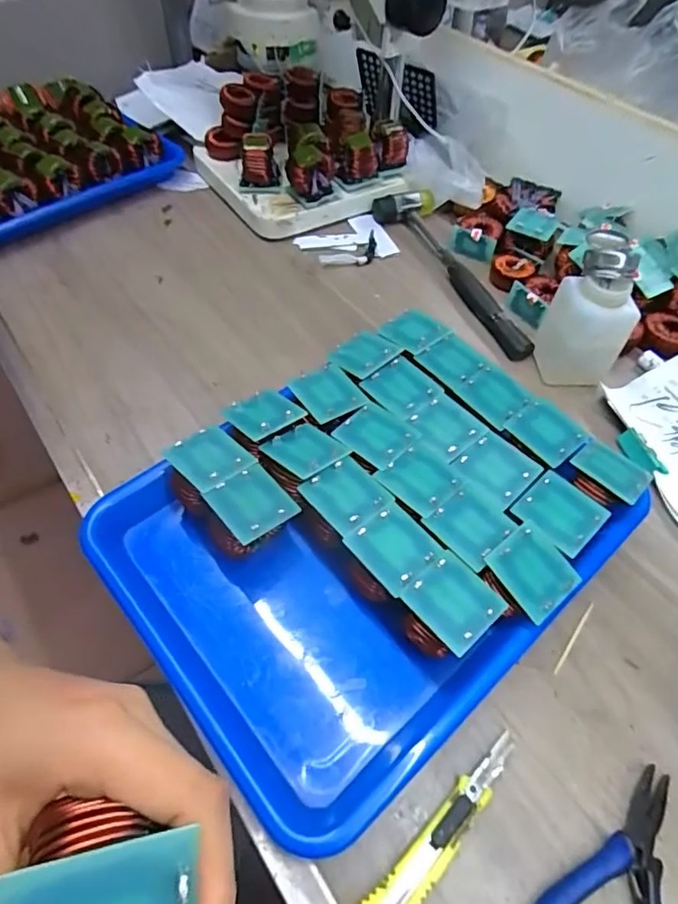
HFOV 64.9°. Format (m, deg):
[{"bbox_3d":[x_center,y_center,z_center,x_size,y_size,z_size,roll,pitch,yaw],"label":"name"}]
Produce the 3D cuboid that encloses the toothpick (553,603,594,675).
[{"bbox_3d":[0.152,0.120,0.344,0.004,0.004,0.058,34,59,20],"label":"toothpick"}]

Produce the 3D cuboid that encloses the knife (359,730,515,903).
[{"bbox_3d":[0.048,0.201,0.269,0.139,0.012,0.023,-34,62,-25],"label":"knife"}]

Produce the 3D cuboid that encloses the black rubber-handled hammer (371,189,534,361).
[{"bbox_3d":[0.121,-0.194,0.554,0.067,0.026,0.263,-16,56,-15],"label":"black rubber-handled hammer"}]

